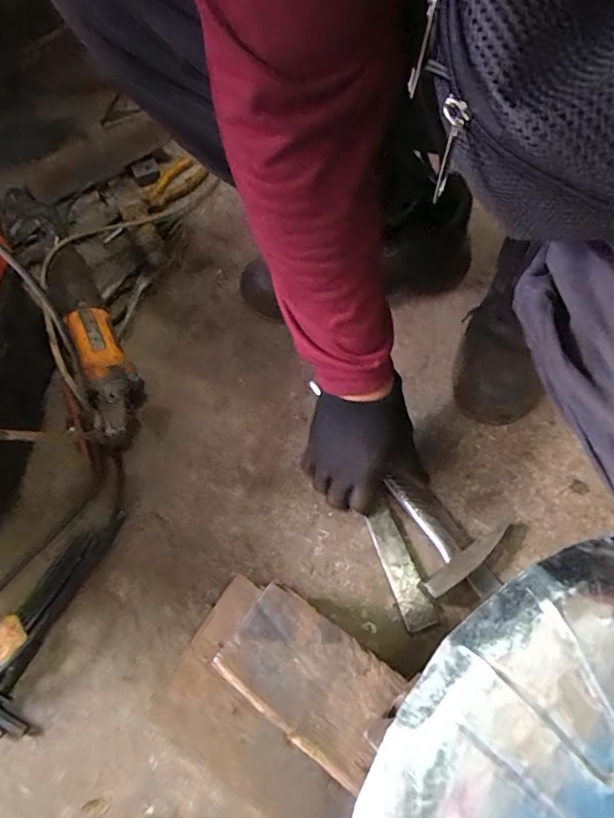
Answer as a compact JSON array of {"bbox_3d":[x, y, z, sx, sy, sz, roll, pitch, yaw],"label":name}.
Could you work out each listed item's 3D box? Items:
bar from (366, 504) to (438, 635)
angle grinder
[{"bbox_3d":[0.098,0.168,0.539,0.031,0.012,0.123,-18,67,-8],"label":"bar"},{"bbox_3d":[-0.260,-0.085,0.625,0.060,0.083,0.283,-26,68,-11],"label":"angle grinder"}]

